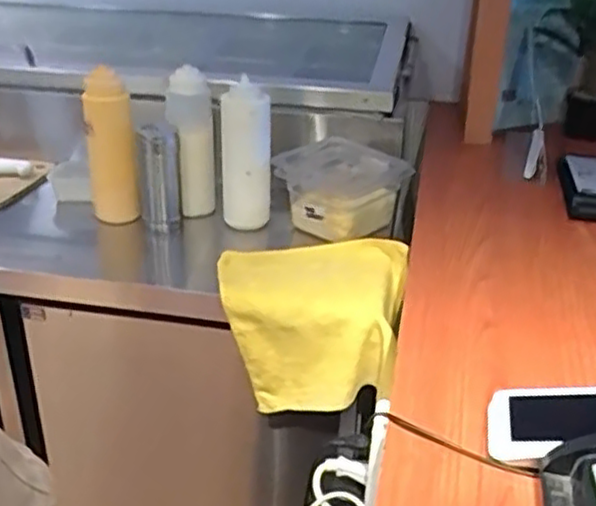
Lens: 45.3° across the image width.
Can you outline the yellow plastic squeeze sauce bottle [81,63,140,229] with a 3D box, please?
[{"bbox_3d":[-0.284,-0.157,1.090,0.069,0.219,0.060,-10,28,-19],"label":"yellow plastic squeeze sauce bottle"}]

